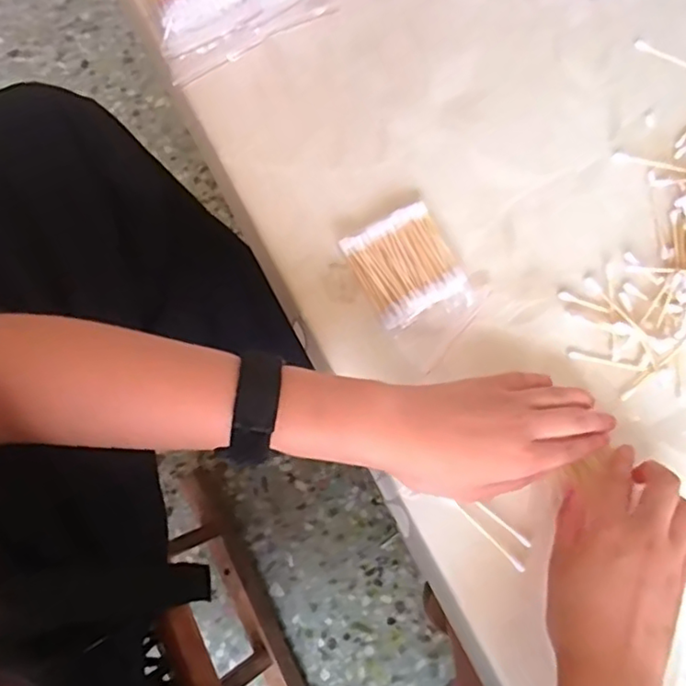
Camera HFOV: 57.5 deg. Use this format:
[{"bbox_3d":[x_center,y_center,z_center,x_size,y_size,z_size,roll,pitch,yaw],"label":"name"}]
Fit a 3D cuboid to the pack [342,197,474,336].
[{"bbox_3d":[0.045,-0.050,0.431,0.065,0.018,0.079,-28,76,-7],"label":"pack"}]

